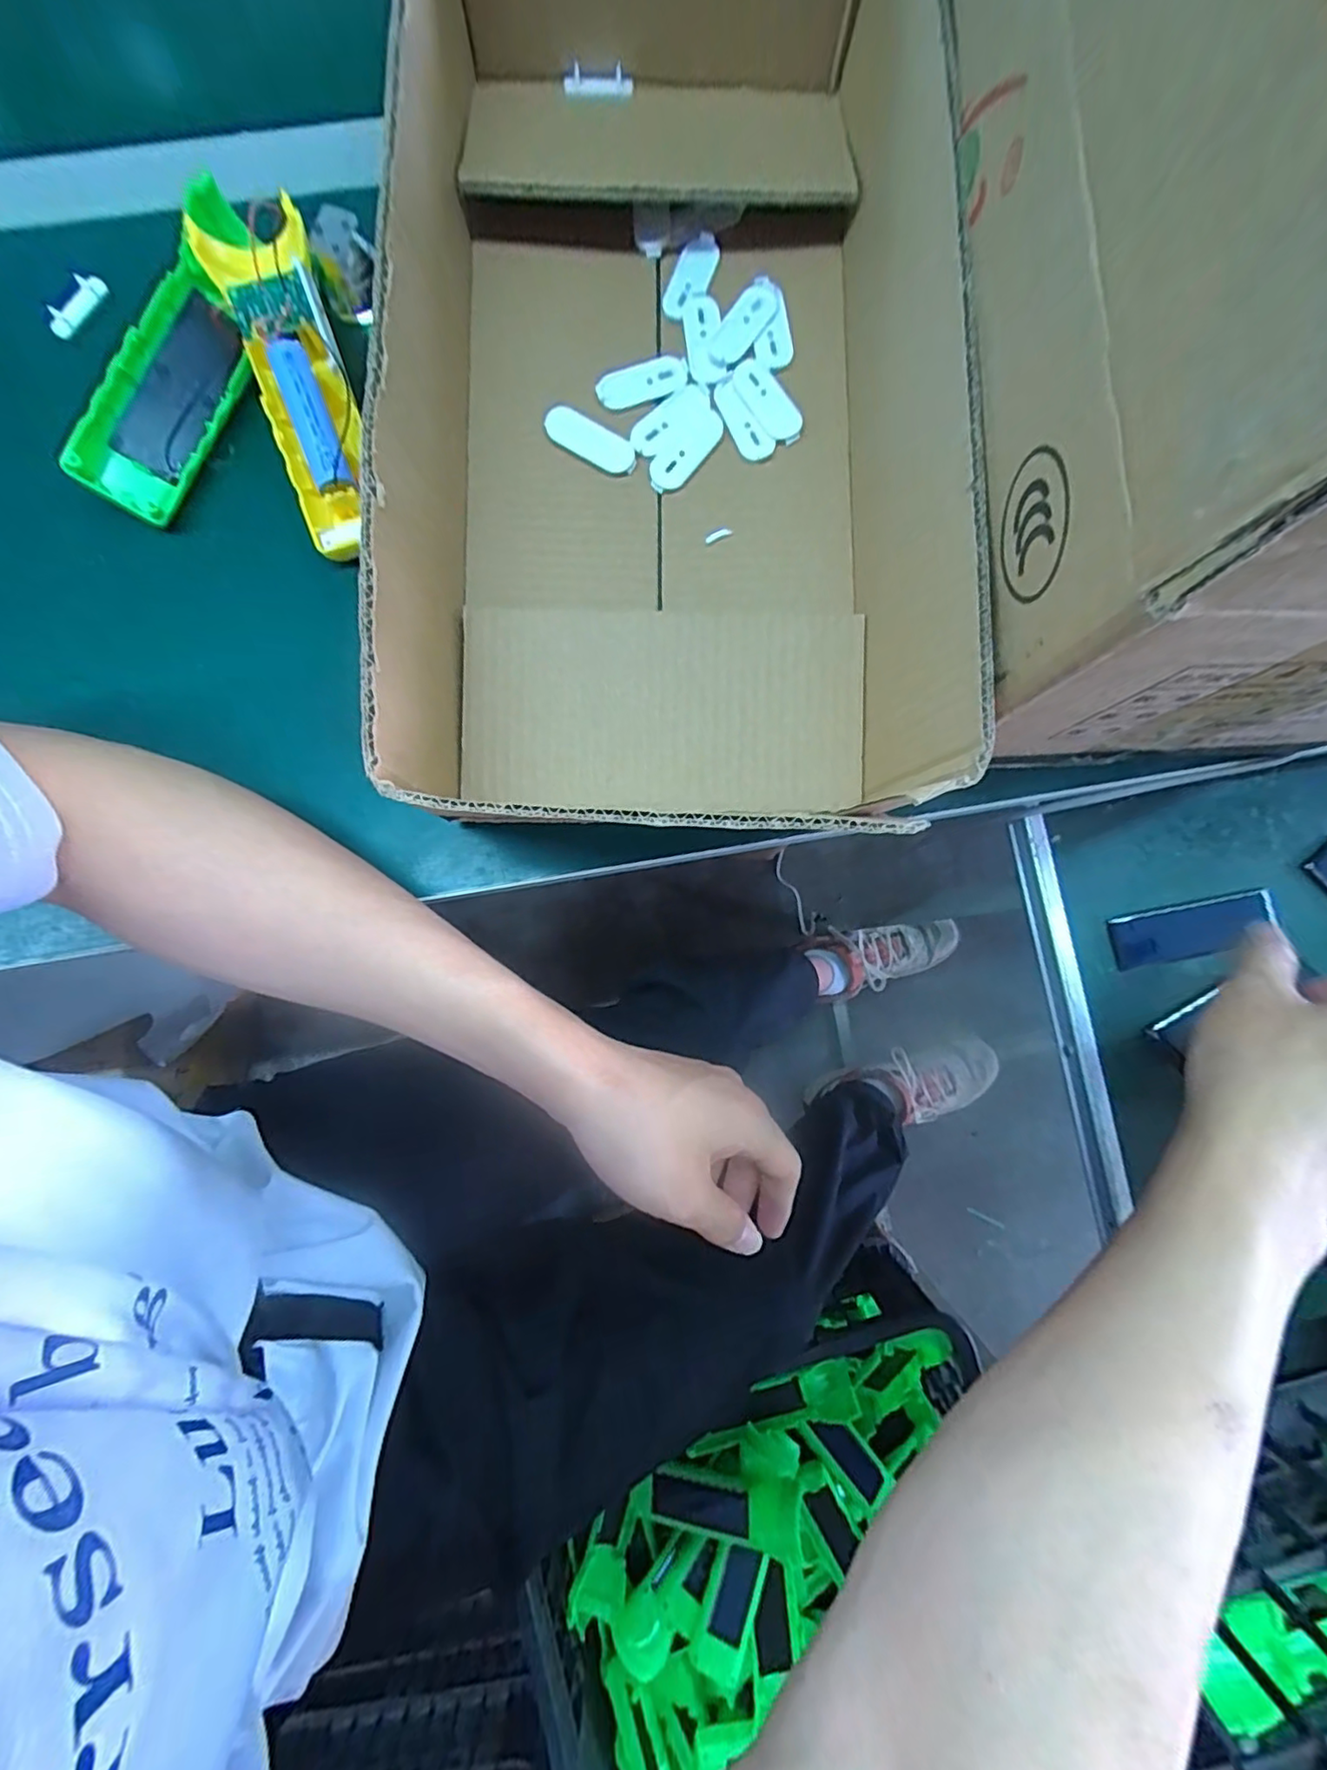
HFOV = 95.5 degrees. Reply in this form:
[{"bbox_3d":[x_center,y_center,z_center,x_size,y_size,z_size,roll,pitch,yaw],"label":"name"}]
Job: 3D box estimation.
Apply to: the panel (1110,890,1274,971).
[{"bbox_3d":[0.294,0.025,0.333,0.091,0.006,0.028,-11,84,-2],"label":"panel"}]

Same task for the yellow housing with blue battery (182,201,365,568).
[{"bbox_3d":[-0.174,-0.239,0.287,0.047,0.031,0.158,-17,91,-3],"label":"yellow housing with blue battery"}]

